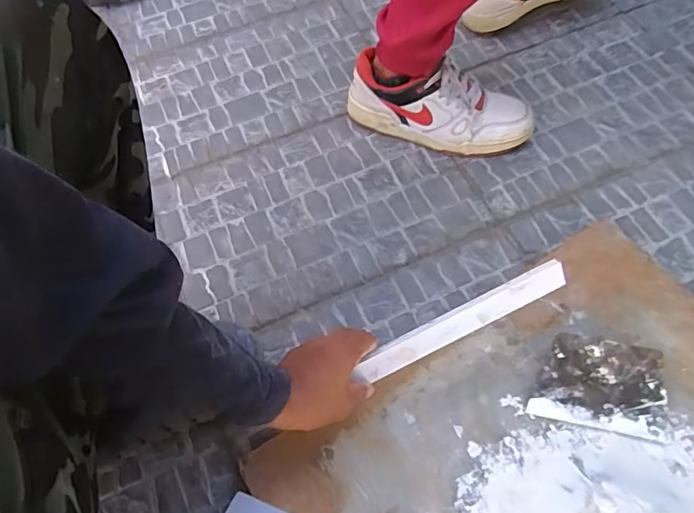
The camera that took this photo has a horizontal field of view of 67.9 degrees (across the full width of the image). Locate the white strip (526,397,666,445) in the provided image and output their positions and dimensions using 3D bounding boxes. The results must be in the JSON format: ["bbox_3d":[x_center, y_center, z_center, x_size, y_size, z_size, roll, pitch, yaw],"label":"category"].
[{"bbox_3d":[0.281,0.185,0.587,0.144,0.004,0.021,11,80,11],"label":"white strip"}]

